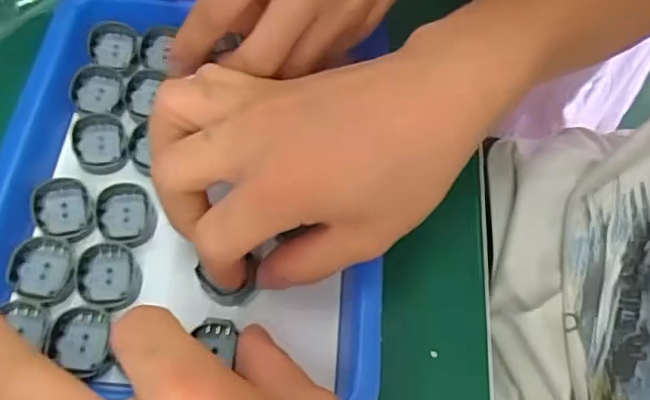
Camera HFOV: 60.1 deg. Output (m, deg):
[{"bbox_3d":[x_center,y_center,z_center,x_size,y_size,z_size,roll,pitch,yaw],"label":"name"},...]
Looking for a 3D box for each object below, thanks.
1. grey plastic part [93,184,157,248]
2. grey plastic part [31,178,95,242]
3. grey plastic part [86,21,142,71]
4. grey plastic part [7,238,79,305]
[{"bbox_3d":[-0.092,0.007,0.260,0.026,0.006,0.031,-20,65,-13],"label":"grey plastic part"},{"bbox_3d":[-0.119,0.005,0.255,0.024,0.007,0.031,-21,65,-13],"label":"grey plastic part"},{"bbox_3d":[-0.114,-0.081,0.300,0.024,0.011,0.026,-2,62,-4],"label":"grey plastic part"},{"bbox_3d":[-0.121,0.030,0.242,0.027,0.007,0.028,1,62,-2],"label":"grey plastic part"}]

